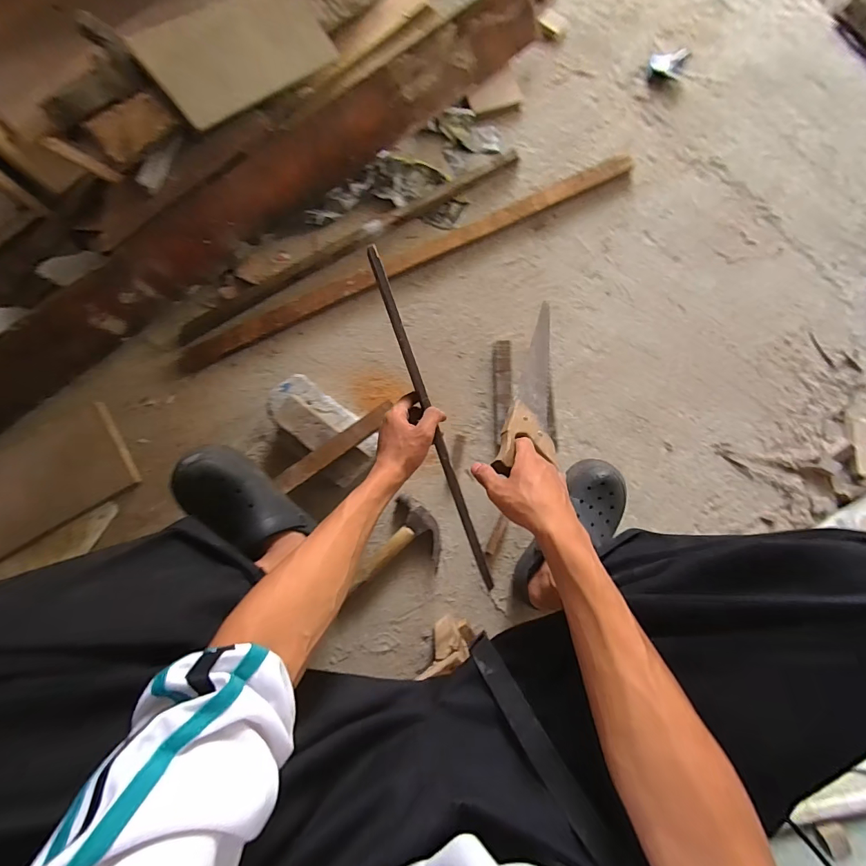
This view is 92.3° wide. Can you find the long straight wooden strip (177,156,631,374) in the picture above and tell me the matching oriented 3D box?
[{"bbox_3d":[-0.054,-0.357,0.838,0.982,0.033,0.060,-25,81,-5],"label":"long straight wooden strip"}]

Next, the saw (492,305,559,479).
[{"bbox_3d":[0.158,-0.083,0.610,0.071,0.028,0.387,19,48,3],"label":"saw"}]

